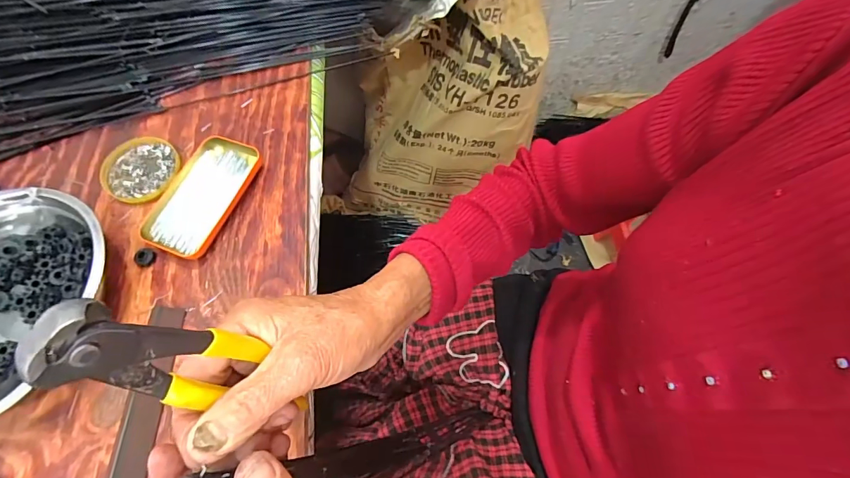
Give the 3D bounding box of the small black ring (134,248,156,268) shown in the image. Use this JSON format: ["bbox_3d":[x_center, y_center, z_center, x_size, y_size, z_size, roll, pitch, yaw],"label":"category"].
[{"bbox_3d":[-0.295,0.019,0.428,0.014,0.015,0.020,25,68,11],"label":"small black ring"}]

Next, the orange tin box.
[{"bbox_3d":[-0.249,-0.050,0.453,0.083,0.017,0.141,20,67,9],"label":"orange tin box"}]

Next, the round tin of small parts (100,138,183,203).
[{"bbox_3d":[-0.330,-0.082,0.472,0.082,0.012,0.084,0,66,0],"label":"round tin of small parts"}]

